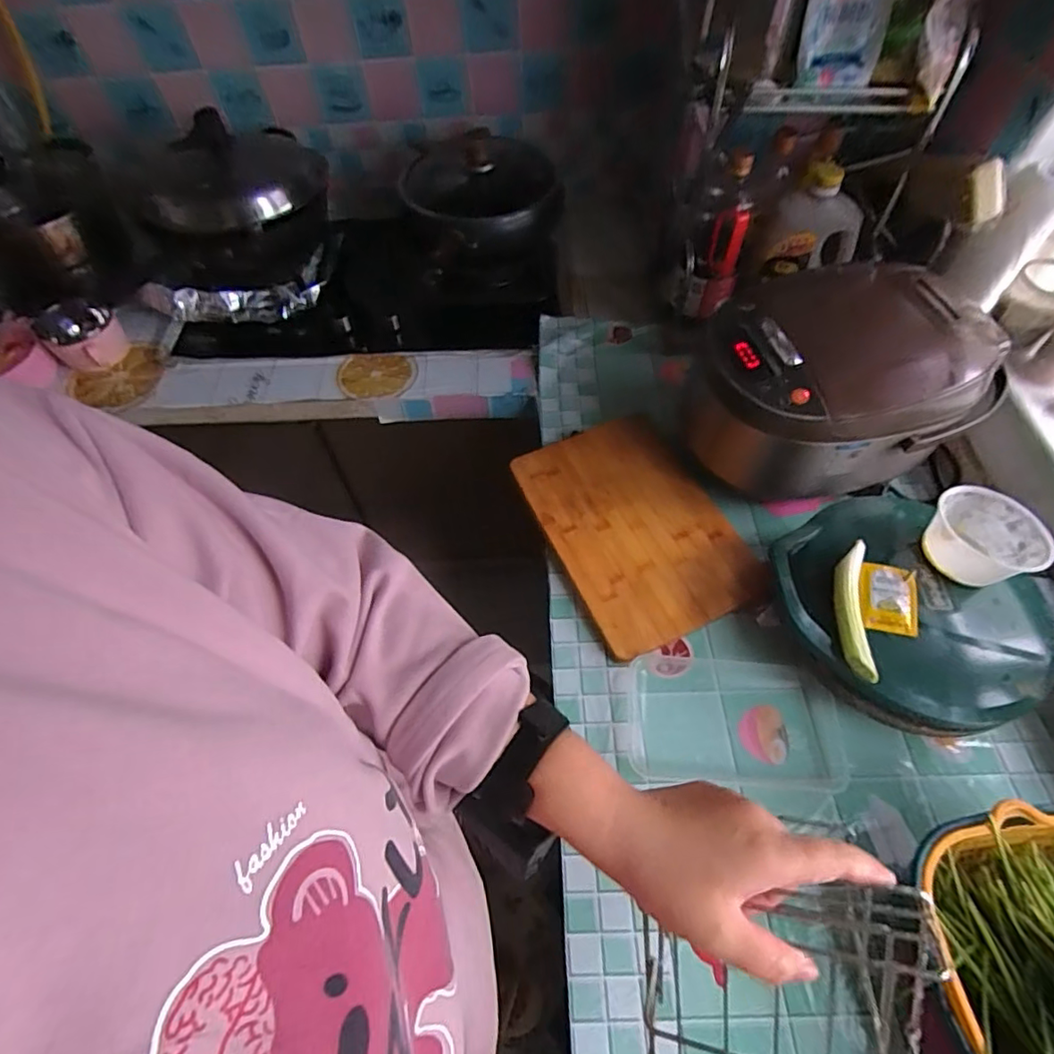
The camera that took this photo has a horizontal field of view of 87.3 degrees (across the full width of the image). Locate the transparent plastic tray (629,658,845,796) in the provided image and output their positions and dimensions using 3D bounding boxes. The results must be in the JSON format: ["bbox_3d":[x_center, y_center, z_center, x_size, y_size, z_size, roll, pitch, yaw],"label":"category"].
[{"bbox_3d":[0.247,0.234,0.664,0.240,0.032,0.138,3,59,4],"label":"transparent plastic tray"}]

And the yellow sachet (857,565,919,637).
[{"bbox_3d":[0.399,0.079,0.611,0.058,0.006,0.078,9,68,11],"label":"yellow sachet"}]

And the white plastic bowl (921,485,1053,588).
[{"bbox_3d":[0.511,0.016,0.626,0.105,0.065,0.110,-1,58,1],"label":"white plastic bowl"}]

